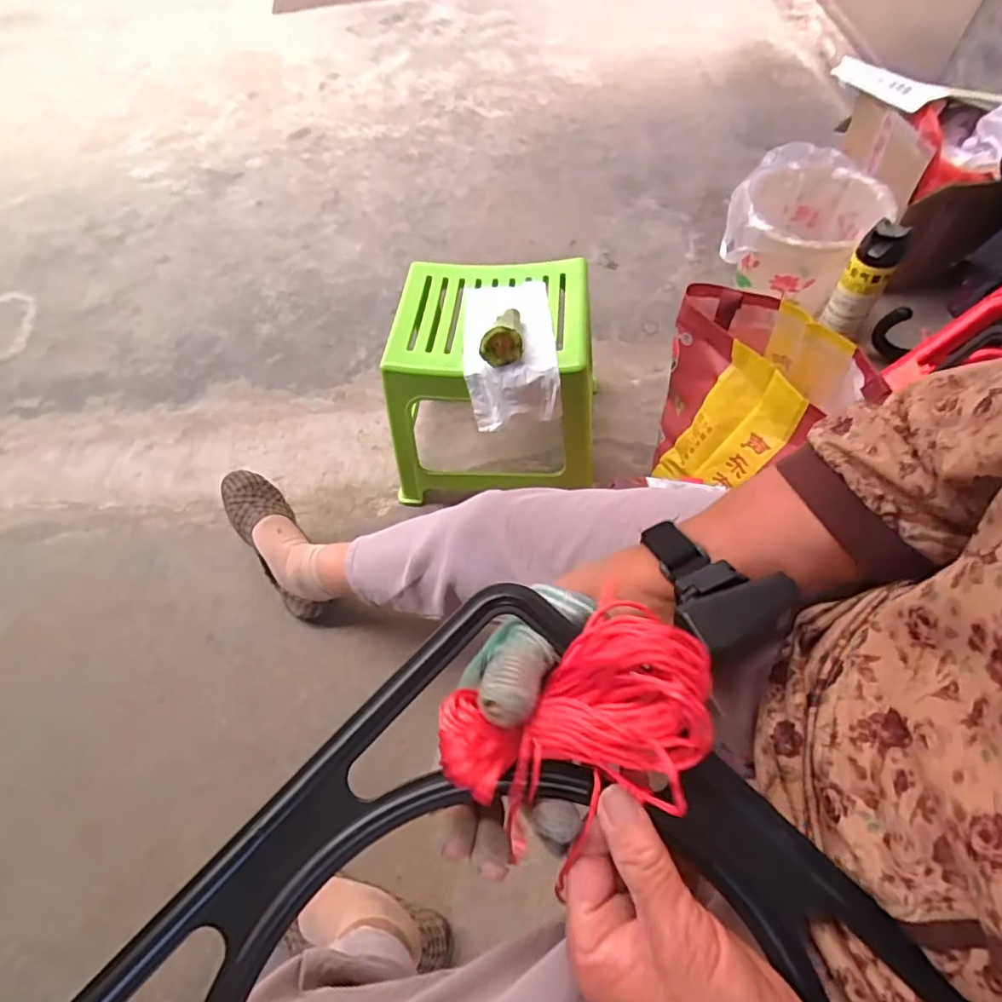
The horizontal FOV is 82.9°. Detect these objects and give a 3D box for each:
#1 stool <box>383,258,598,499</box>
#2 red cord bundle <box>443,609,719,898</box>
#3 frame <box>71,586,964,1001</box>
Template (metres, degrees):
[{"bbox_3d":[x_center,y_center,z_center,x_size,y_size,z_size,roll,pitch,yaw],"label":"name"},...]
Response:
[{"bbox_3d":[-0.007,-0.194,0.913,0.310,0.283,0.288,2,59,6],"label":"stool"},{"bbox_3d":[0.035,0.102,0.251,0.113,0.052,0.082,-28,63,-13],"label":"red cord bundle"},{"bbox_3d":[0.007,0.244,0.229,0.317,0.027,0.325,41,74,16],"label":"frame"}]

